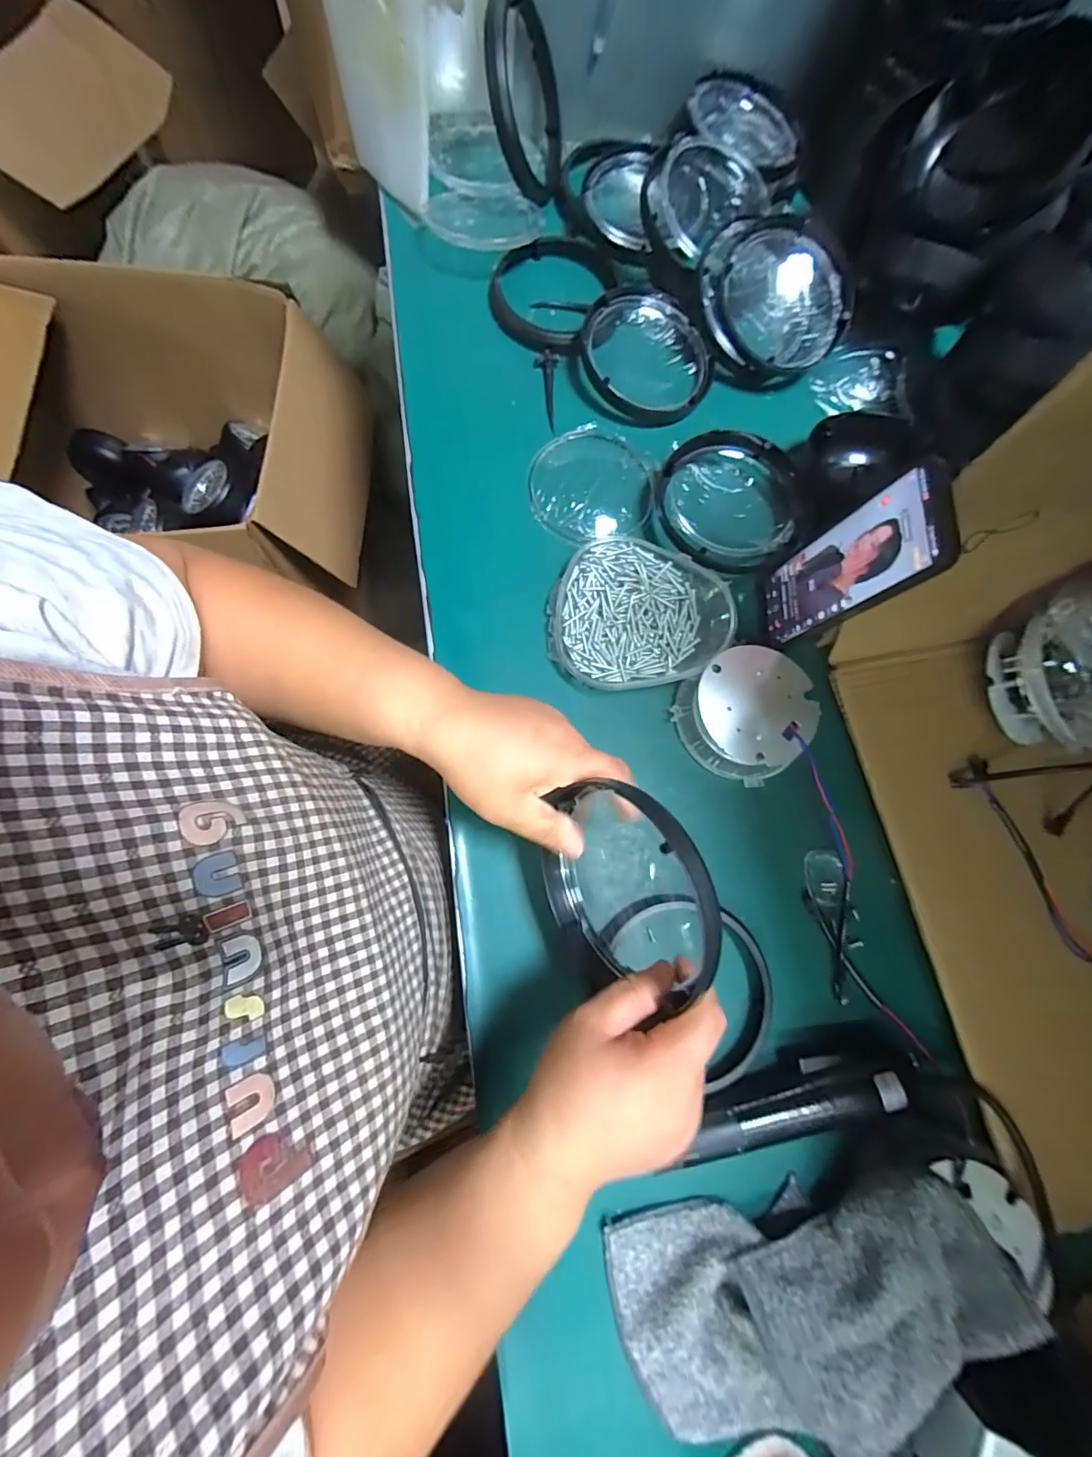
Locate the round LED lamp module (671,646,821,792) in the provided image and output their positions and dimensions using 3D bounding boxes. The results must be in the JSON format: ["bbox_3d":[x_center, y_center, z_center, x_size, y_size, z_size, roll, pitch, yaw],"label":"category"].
[{"bbox_3d":[0.168,-0.011,0.419,0.103,0.039,0.101,1,76,-4],"label":"round LED lamp module"}]

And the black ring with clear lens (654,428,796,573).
[{"bbox_3d":[0.167,-0.207,0.462,0.126,0.032,0.134,1,76,-4],"label":"black ring with clear lens"}]

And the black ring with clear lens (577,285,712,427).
[{"bbox_3d":[0.103,-0.377,0.504,0.128,0.031,0.135,1,76,-4],"label":"black ring with clear lens"}]

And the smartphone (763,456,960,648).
[{"bbox_3d":[0.225,-0.118,0.381,0.013,0.155,0.077,4,80,-15],"label":"smartphone"}]

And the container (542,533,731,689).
[{"bbox_3d":[0.081,-0.101,0.441,0.156,0.036,0.141,0,76,-4],"label":"container"}]

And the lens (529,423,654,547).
[{"bbox_3d":[0.043,-0.231,0.474,0.113,0.019,0.123,3,76,-4],"label":"lens"}]

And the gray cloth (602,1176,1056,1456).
[{"bbox_3d":[0.170,0.369,0.316,0.246,0.057,0.121,-16,77,8],"label":"gray cloth"}]

